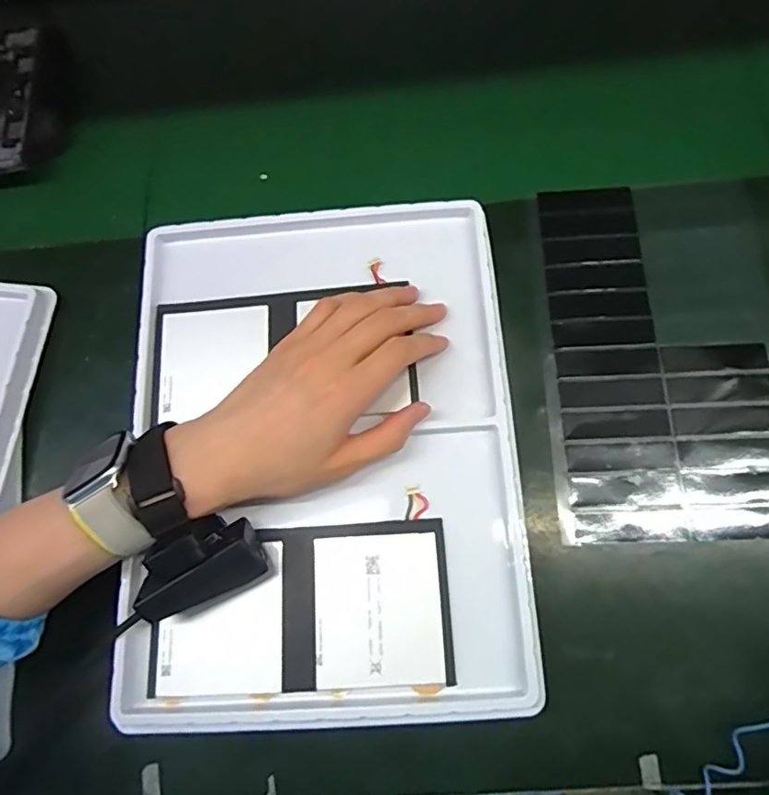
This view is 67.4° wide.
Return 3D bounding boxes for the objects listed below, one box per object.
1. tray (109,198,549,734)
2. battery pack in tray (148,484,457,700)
[{"bbox_3d":[-0.049,0.030,0.371,0.261,0.040,0.328,-4,71,1],"label":"tray"},{"bbox_3d":[-0.050,0.117,0.339,0.173,0.011,0.108,-5,71,1],"label":"battery pack in tray"}]

